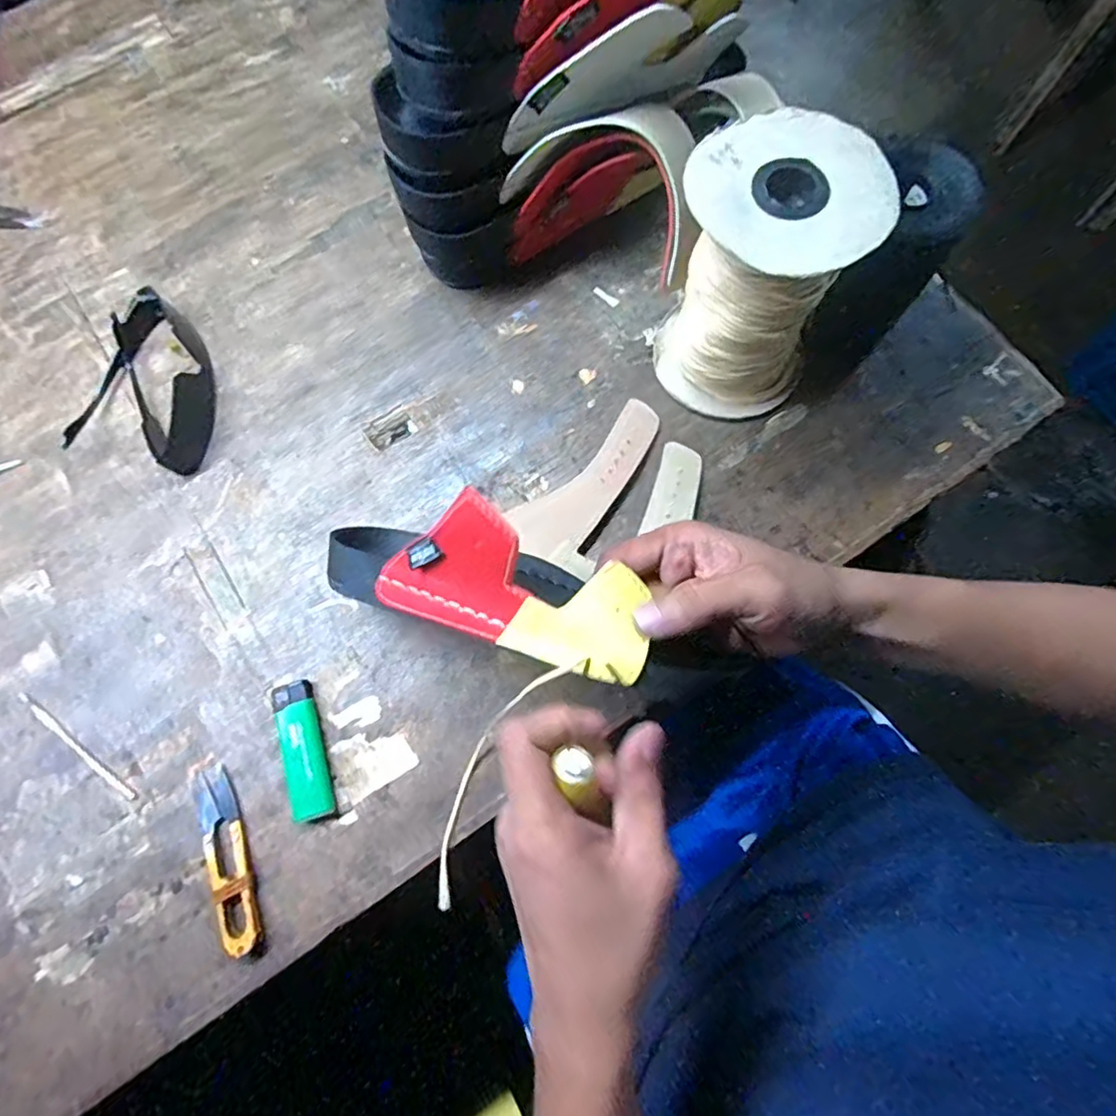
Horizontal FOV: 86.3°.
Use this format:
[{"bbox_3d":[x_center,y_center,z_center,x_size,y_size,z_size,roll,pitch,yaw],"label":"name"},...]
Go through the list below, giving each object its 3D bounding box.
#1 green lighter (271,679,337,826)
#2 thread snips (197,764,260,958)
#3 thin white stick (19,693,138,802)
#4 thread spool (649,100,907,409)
[{"bbox_3d":[-0.157,0.118,0.366,0.025,0.013,0.081,-18,74,-4],"label":"green lighter"},{"bbox_3d":[-0.197,0.176,0.351,0.024,0.012,0.104,-21,74,-5],"label":"thread snips"},{"bbox_3d":[-0.304,0.118,0.375,0.106,0.004,0.007,35,77,11],"label":"thin white stick"},{"bbox_3d":[0.116,-0.166,0.364,0.095,0.146,0.098,0,74,1],"label":"thread spool"}]

